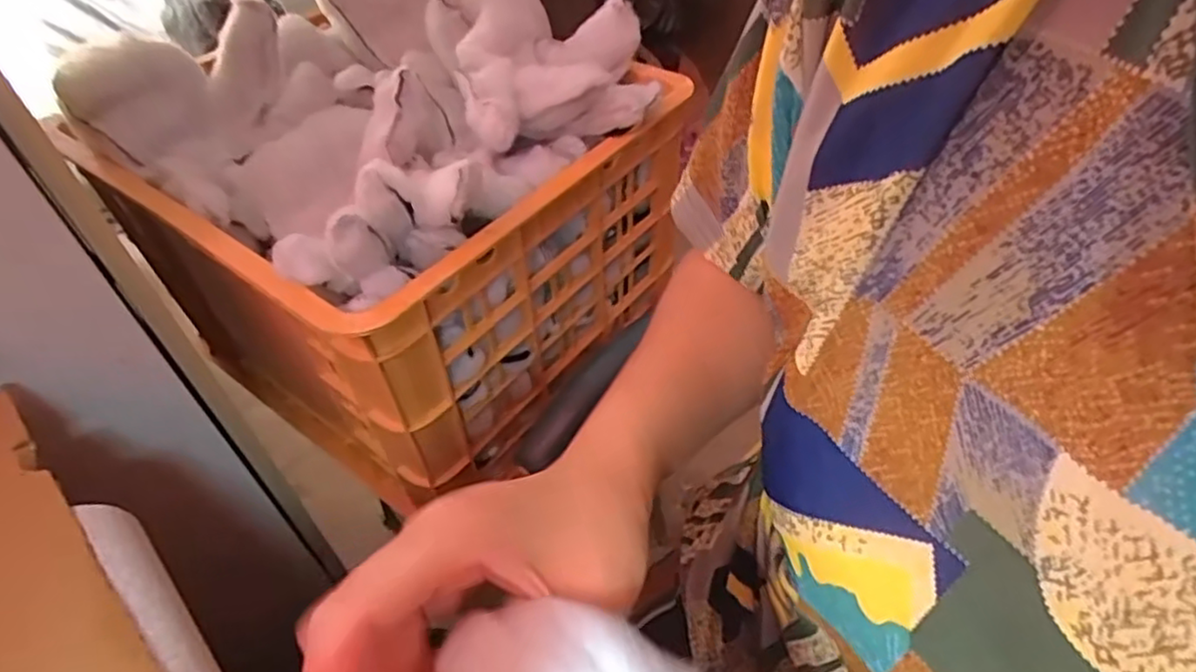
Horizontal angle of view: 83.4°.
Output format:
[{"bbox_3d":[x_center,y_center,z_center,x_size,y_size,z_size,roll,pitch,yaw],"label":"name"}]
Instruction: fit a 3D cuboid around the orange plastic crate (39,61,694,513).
[{"bbox_3d":[-0.170,-0.090,0.653,0.378,0.274,0.371,30,52,28],"label":"orange plastic crate"}]

